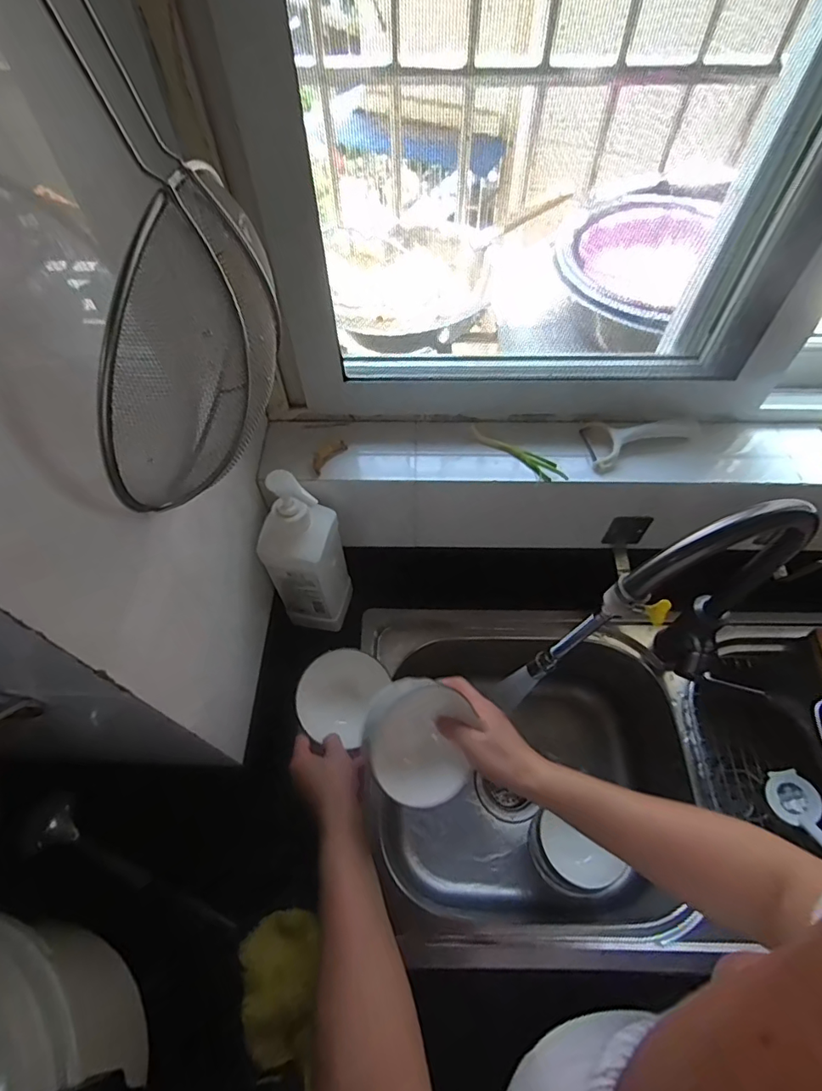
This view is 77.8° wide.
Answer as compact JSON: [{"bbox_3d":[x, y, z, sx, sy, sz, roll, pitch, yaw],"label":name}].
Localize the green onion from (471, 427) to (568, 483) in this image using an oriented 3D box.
[{"bbox_3d":[0.132,-0.112,0.617,0.129,0.012,0.032,38,65,22],"label":"green onion"}]

